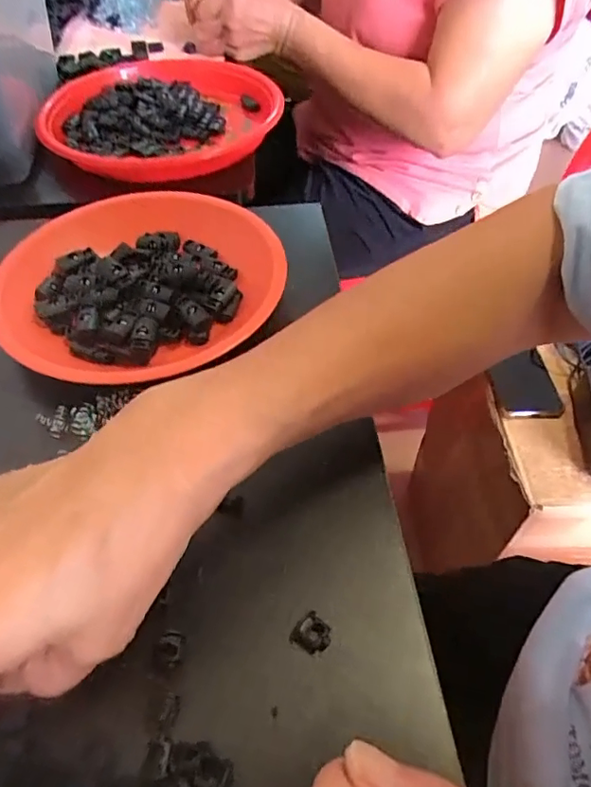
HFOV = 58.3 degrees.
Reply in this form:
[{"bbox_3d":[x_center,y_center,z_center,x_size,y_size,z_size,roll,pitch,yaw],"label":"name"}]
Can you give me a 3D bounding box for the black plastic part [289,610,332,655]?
[{"bbox_3d":[0.007,0.107,0.234,0.015,0.007,0.015,35,59,27],"label":"black plastic part"}]

